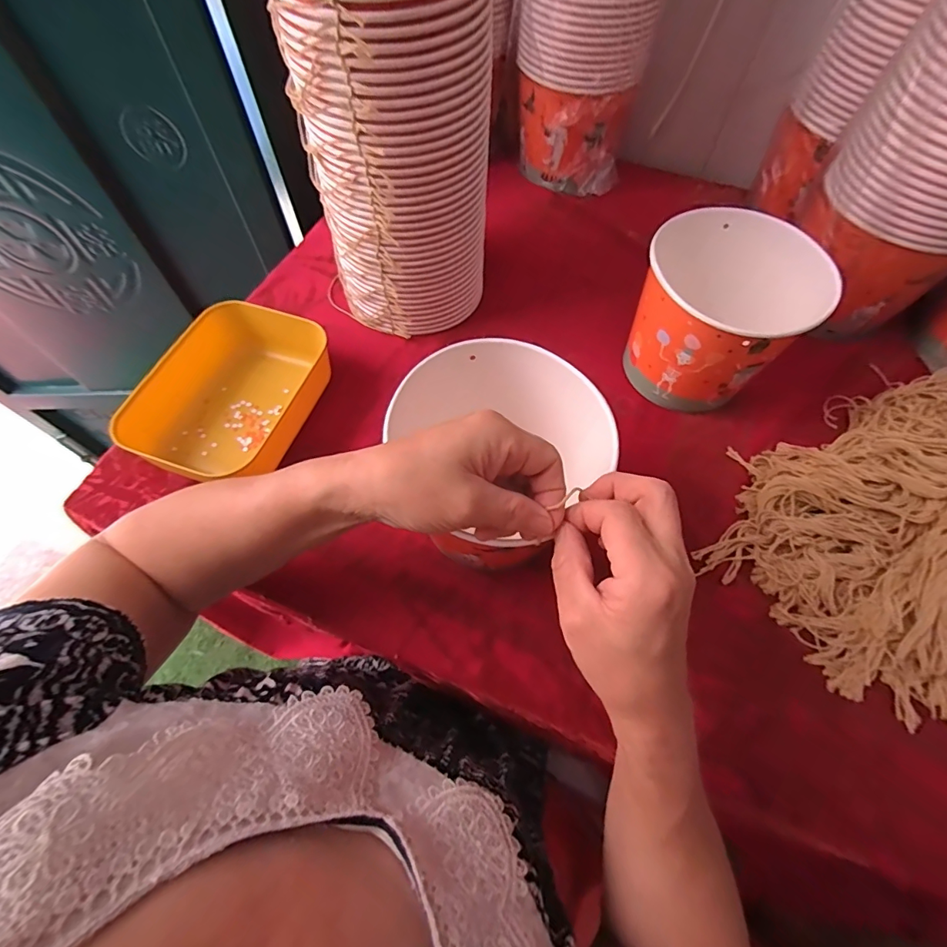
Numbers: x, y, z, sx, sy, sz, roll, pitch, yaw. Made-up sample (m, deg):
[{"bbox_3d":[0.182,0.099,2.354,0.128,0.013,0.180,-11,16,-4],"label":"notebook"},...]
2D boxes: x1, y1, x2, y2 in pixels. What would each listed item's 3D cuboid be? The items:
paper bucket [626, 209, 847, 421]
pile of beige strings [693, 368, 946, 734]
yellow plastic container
[{"bbox_3d":[0.240,-0.154,0.456,0.153,0.131,0.157,39,68,18],"label":"paper bucket"},{"bbox_3d":[0.395,0.052,0.380,0.336,0.076,0.271,-26,65,-14],"label":"pile of beige strings"},{"bbox_3d":[-0.228,-0.082,0.448,0.142,0.056,0.198,16,63,8],"label":"yellow plastic container"}]

